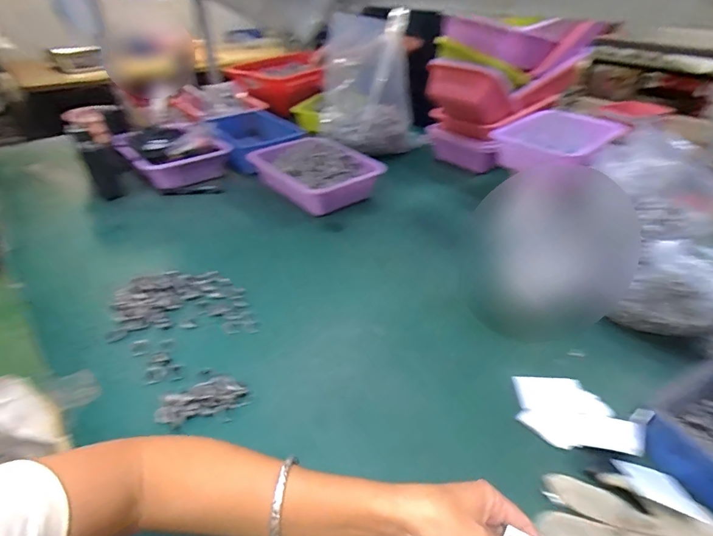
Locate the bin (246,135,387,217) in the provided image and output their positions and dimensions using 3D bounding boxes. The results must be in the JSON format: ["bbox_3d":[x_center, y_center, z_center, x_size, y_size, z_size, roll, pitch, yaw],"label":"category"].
[{"bbox_3d":[-0.099,-0.247,1.033,0.228,0.089,0.295,-22,41,-31],"label":"bin"}]

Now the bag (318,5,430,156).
[{"bbox_3d":[0.047,-0.515,1.171,0.311,0.341,0.133,0,37,1],"label":"bag"}]

